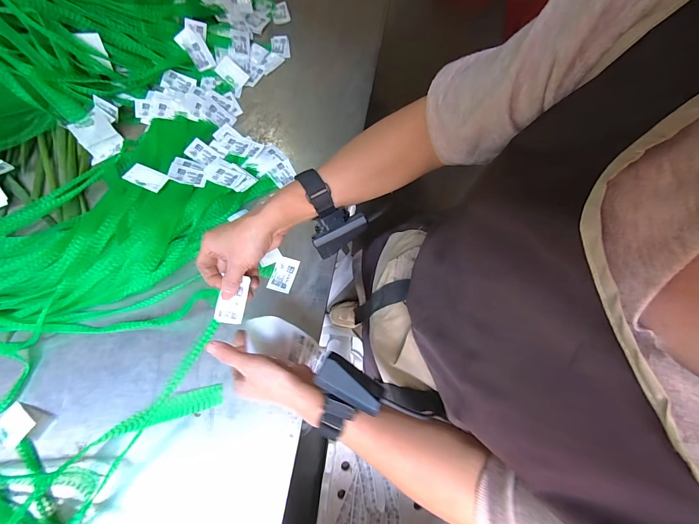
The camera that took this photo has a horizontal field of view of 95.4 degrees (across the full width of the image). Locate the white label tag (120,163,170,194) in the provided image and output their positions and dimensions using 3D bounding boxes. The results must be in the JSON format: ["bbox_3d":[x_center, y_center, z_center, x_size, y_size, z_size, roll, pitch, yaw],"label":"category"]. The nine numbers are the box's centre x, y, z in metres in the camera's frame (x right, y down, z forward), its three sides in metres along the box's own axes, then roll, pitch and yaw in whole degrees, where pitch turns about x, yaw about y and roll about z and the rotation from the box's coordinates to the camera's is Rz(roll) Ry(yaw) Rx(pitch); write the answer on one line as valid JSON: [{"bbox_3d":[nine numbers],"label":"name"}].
[{"bbox_3d":[-0.339,-0.141,0.528,0.061,0.004,0.035,23,72,-5],"label":"white label tag"}]

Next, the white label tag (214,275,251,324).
[{"bbox_3d":[-0.146,0.048,0.394,0.035,0.005,0.055,7,80,-1],"label":"white label tag"}]

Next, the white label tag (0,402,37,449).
[{"bbox_3d":[-0.458,0.223,0.434,0.052,0.010,0.038,30,72,7],"label":"white label tag"}]

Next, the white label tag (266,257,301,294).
[{"bbox_3d":[-0.110,0.021,0.538,0.036,0.008,0.060,18,71,2],"label":"white label tag"}]

